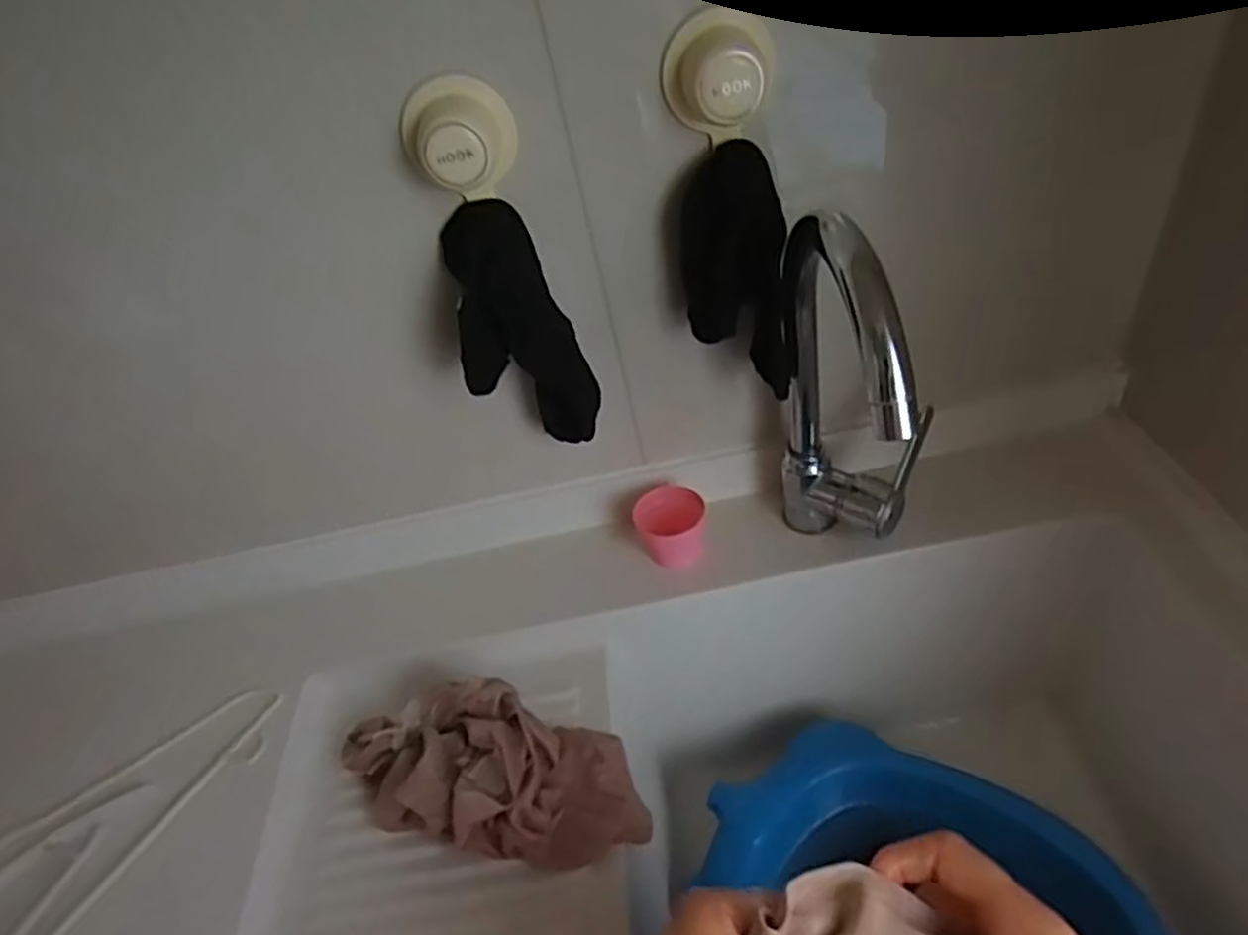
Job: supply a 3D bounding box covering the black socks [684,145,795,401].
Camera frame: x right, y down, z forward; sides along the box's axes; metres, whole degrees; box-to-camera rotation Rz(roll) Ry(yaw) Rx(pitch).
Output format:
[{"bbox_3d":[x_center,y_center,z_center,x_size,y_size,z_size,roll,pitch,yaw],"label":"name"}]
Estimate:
[{"bbox_3d":[0.079,-0.133,0.501,0.074,0.154,0.039,1,44,16],"label":"black socks"}]

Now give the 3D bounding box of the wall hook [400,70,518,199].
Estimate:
[{"bbox_3d":[-0.098,-0.191,0.444,0.062,0.067,0.044,-10,43,5],"label":"wall hook"}]

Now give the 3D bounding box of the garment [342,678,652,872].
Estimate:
[{"bbox_3d":[-0.094,0.210,0.522,0.219,0.059,0.100,5,46,20],"label":"garment"}]

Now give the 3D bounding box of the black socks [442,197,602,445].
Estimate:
[{"bbox_3d":[-0.069,-0.093,0.522,0.084,0.171,0.053,-16,42,-1],"label":"black socks"}]

